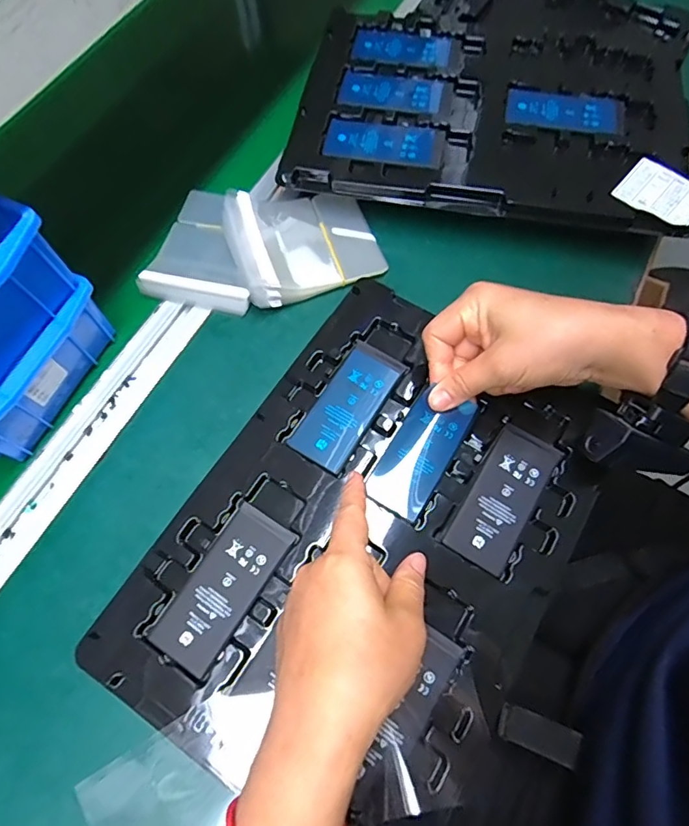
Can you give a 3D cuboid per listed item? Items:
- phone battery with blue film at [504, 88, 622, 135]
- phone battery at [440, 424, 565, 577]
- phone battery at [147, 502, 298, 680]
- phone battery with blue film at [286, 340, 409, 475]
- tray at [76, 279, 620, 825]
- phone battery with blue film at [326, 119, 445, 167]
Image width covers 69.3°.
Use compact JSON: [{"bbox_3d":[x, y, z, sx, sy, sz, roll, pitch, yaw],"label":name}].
[{"bbox_3d":[0.191,-0.263,0.433,0.095,0.005,0.044,12,68,7],"label":"phone battery with blue film"},{"bbox_3d":[0.108,0.056,0.338,0.042,0.007,0.098,30,72,14],"label":"phone battery"},{"bbox_3d":[-0.076,0.108,0.316,0.042,0.009,0.098,30,72,14],"label":"phone battery"},{"bbox_3d":[0.003,-0.007,0.363,0.044,0.007,0.097,30,72,14],"label":"phone battery with blue film"},{"bbox_3d":[0.020,0.075,0.331,0.222,0.028,0.321,31,74,11],"label":"tray"},{"bbox_3d":[0.034,-0.230,0.425,0.099,0.004,0.041,9,68,6],"label":"phone battery with blue film"}]

